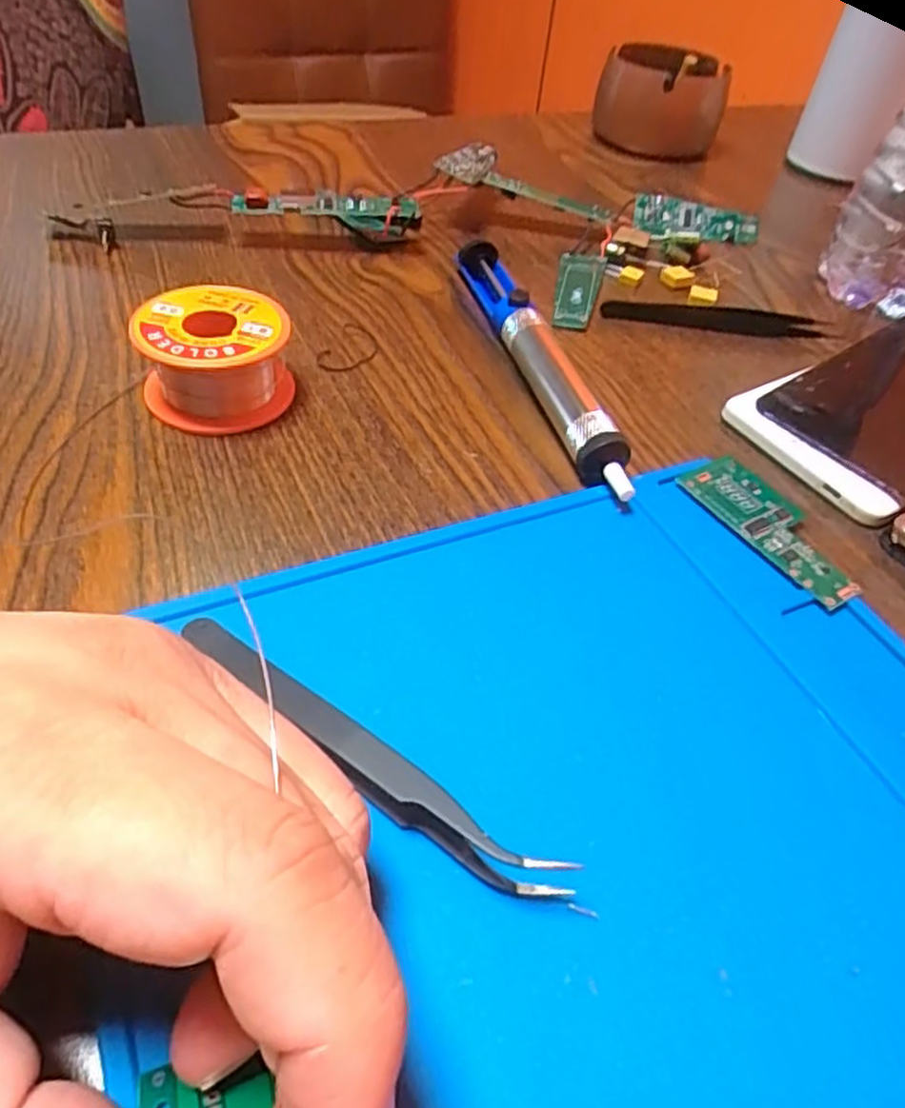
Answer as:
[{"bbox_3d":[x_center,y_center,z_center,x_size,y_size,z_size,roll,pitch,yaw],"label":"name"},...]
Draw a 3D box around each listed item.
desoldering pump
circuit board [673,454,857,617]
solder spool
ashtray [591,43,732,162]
[{"bbox_3d":[0.038,-0.084,0.305,0.025,0.021,0.174,-9,49,-15],"label":"desoldering pump"},{"bbox_3d":[0.111,-0.009,0.253,0.028,0.004,0.067,-21,53,-25],"label":"circuit board"},{"bbox_3d":[-0.086,-0.071,0.270,0.052,0.032,0.046,-10,49,-16],"label":"solder spool"},{"bbox_3d":[0.142,-0.311,0.506,0.085,0.055,0.077,16,47,7],"label":"ashtray"}]

